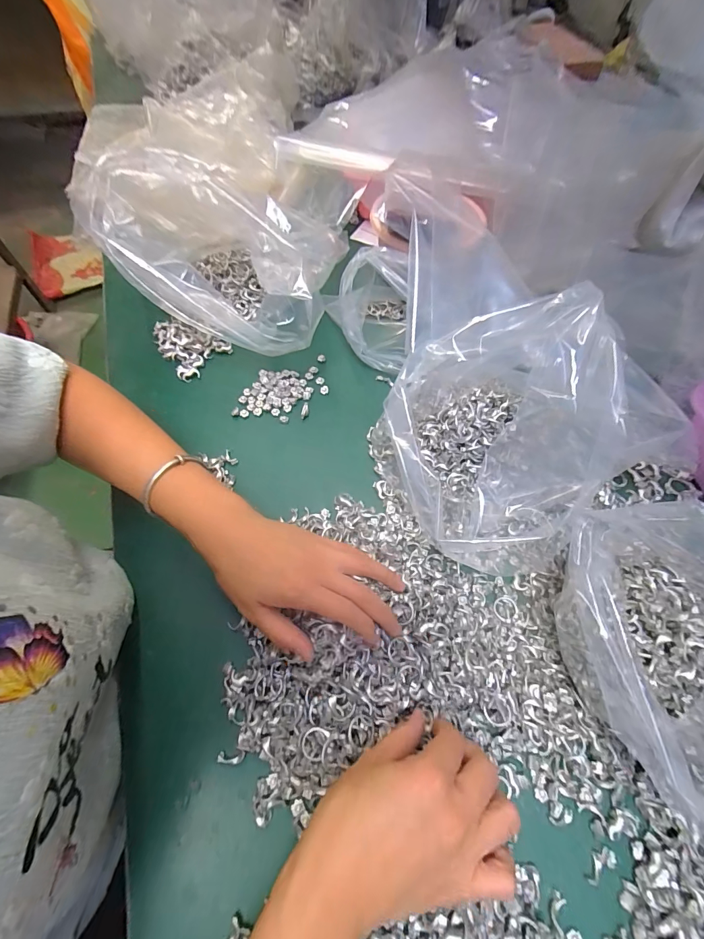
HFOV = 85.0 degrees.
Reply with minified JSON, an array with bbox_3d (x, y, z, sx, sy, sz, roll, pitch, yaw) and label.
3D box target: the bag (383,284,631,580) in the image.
[{"bbox_3d":[0.113,-0.027,0.324,0.169,0.163,0.170,6,61,4],"label":"bag"}]

